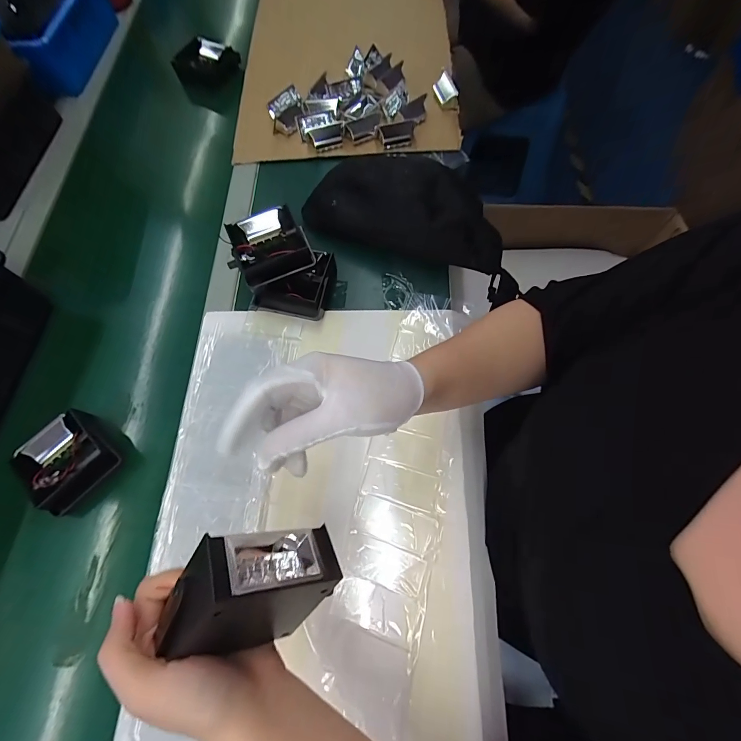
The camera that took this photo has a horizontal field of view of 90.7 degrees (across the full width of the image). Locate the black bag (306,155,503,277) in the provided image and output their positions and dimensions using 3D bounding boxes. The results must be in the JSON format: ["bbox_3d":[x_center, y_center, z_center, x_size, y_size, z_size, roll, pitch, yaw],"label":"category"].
[{"bbox_3d":[0.051,-0.233,0.513,0.287,0.093,0.129,19,71,10],"label":"black bag"}]

